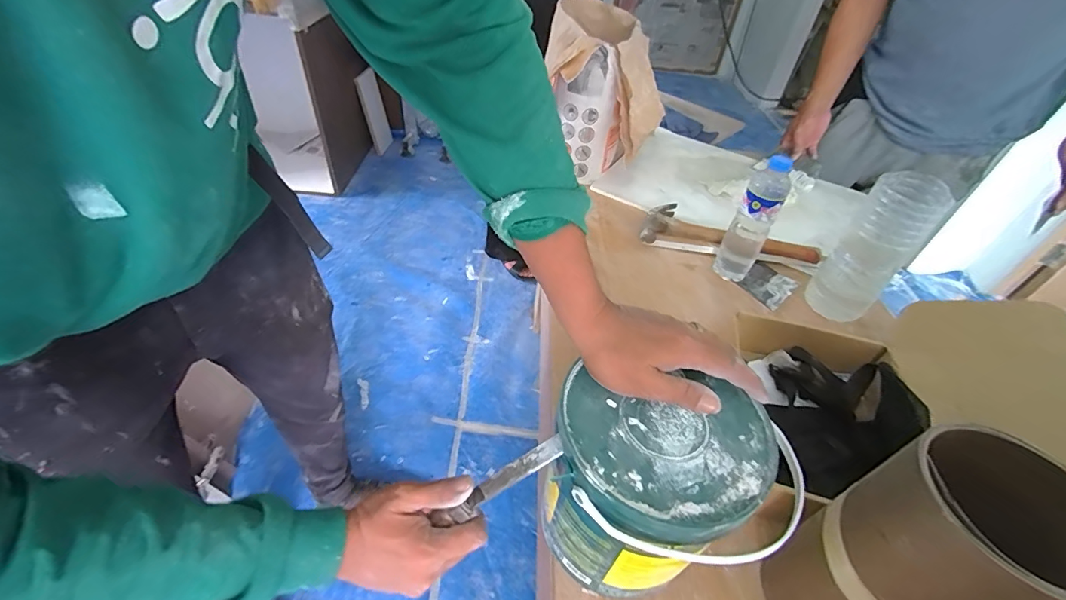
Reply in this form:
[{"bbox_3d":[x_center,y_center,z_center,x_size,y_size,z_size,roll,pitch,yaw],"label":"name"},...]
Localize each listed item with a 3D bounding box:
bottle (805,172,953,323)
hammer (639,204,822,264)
[{"bbox_3d":[0.528,-0.072,0.704,0.098,0.230,0.082,32,49,24],"label":"bottle"},{"bbox_3d":[0.370,-0.132,0.880,0.313,0.040,0.119,9,44,3],"label":"hammer"}]

